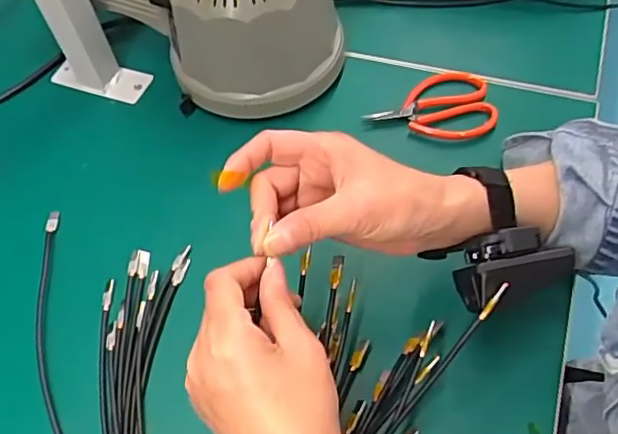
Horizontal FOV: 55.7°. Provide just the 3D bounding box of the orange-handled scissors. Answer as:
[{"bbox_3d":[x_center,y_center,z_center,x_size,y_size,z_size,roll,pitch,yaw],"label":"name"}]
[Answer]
[{"bbox_3d":[0.108,-0.098,0.524,0.108,0.009,0.076,-3,56,5],"label":"orange-handled scissors"}]

